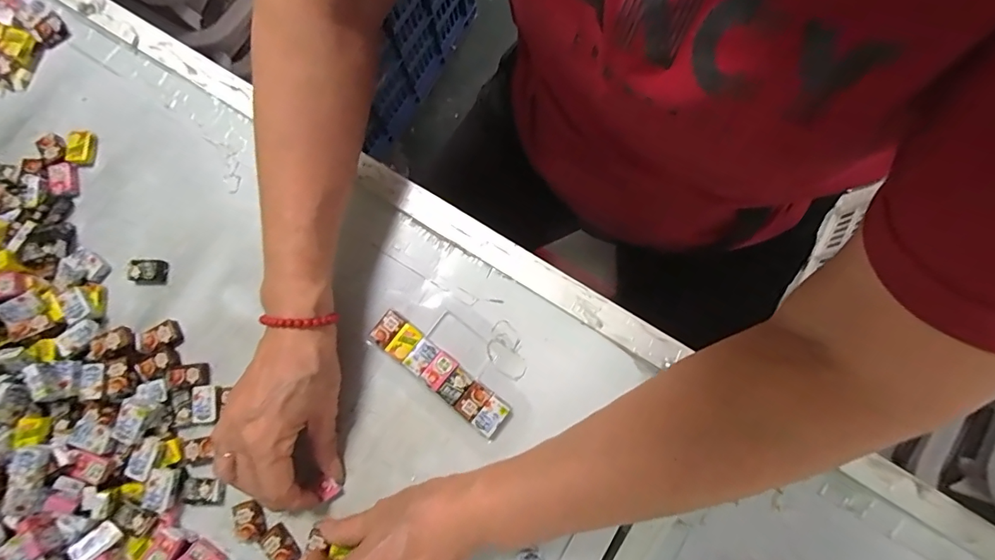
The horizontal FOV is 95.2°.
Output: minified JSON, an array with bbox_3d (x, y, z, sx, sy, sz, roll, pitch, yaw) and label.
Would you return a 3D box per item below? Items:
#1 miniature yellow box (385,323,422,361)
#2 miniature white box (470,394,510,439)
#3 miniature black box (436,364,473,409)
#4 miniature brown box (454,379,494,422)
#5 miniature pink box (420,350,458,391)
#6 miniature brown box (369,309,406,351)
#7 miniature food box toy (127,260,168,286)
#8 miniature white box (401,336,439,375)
[{"bbox_3d":[-0.069,0.046,0.338,0.016,0.008,0.025,37,81,6],"label":"miniature yellow box"},{"bbox_3d":[-0.005,0.098,0.326,0.017,0.006,0.025,37,81,6],"label":"miniature white box"},{"bbox_3d":[-0.031,0.077,0.331,0.016,0.008,0.025,40,81,7],"label":"miniature black box"},{"bbox_3d":[-0.018,0.087,0.329,0.017,0.006,0.026,38,81,6],"label":"miniature brown box"},{"bbox_3d":[-0.043,0.067,0.334,0.017,0.008,0.026,37,81,6],"label":"miniature pink box"},{"bbox_3d":[-0.082,0.037,0.339,0.016,0.009,0.026,38,81,6],"label":"miniature brown box"},{"bbox_3d":[-0.271,-0.006,0.352,0.027,0.008,0.019,3,79,0],"label":"miniature food box toy"},{"bbox_3d":[-0.056,0.057,0.335,0.016,0.009,0.024,39,81,7],"label":"miniature white box"}]

